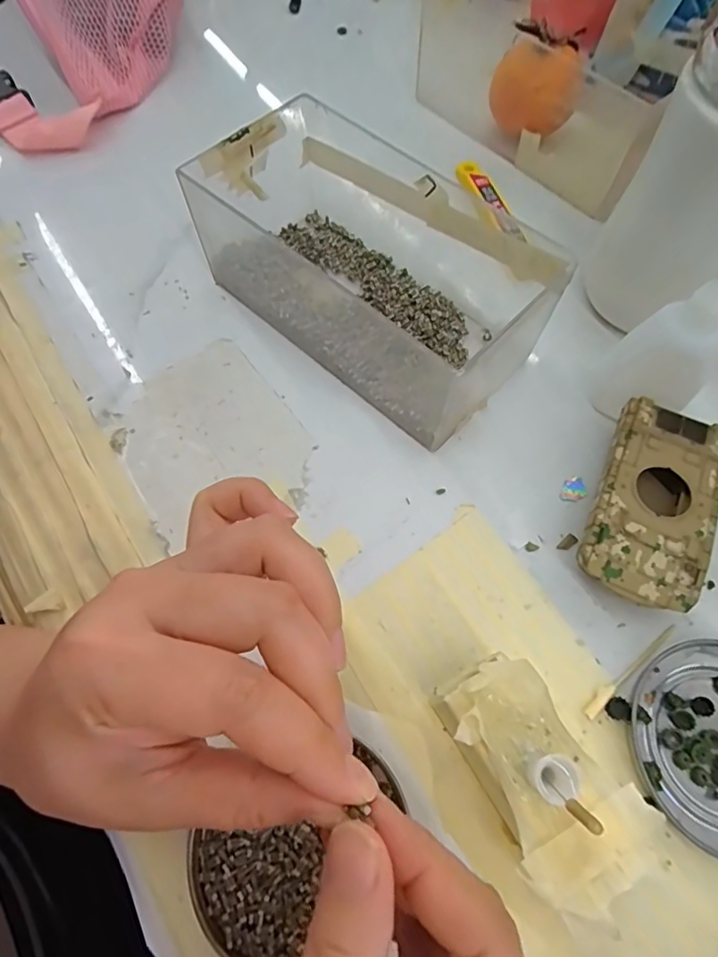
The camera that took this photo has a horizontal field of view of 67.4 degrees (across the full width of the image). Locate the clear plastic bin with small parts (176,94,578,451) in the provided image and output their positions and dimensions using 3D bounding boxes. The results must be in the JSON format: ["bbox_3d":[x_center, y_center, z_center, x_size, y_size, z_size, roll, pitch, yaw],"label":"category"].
[{"bbox_3d":[0.008,-0.111,0.287,0.178,0.071,0.101,39,69,17],"label":"clear plastic bin with small parts"}]

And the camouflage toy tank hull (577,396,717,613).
[{"bbox_3d":[0.136,0.014,0.252,0.050,0.026,0.094,23,66,10],"label":"camouflage toy tank hull"}]

